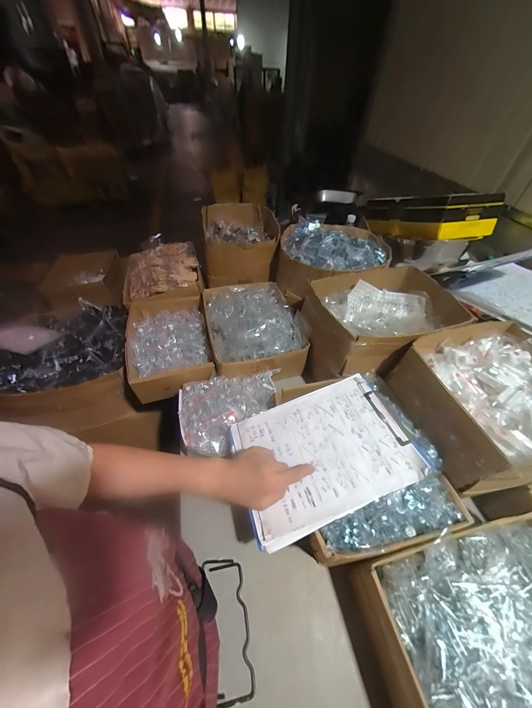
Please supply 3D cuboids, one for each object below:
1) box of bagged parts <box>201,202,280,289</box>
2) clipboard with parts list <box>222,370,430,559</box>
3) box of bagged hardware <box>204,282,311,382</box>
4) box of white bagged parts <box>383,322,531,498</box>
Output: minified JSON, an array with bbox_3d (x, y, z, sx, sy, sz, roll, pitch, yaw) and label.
[{"bbox_3d":[-0.087,-0.412,0.909,0.251,0.125,0.325,-5,49,-7],"label":"box of bagged parts"},{"bbox_3d":[0.100,0.171,0.464,0.304,0.009,0.217,-22,49,-5],"label":"clipboard with parts list"},{"bbox_3d":[-0.044,-0.077,0.754,0.247,0.125,0.327,-11,50,-12],"label":"box of bagged hardware"},{"bbox_3d":[0.451,0.088,0.498,0.301,0.142,0.279,-11,50,-12],"label":"box of white bagged parts"}]

